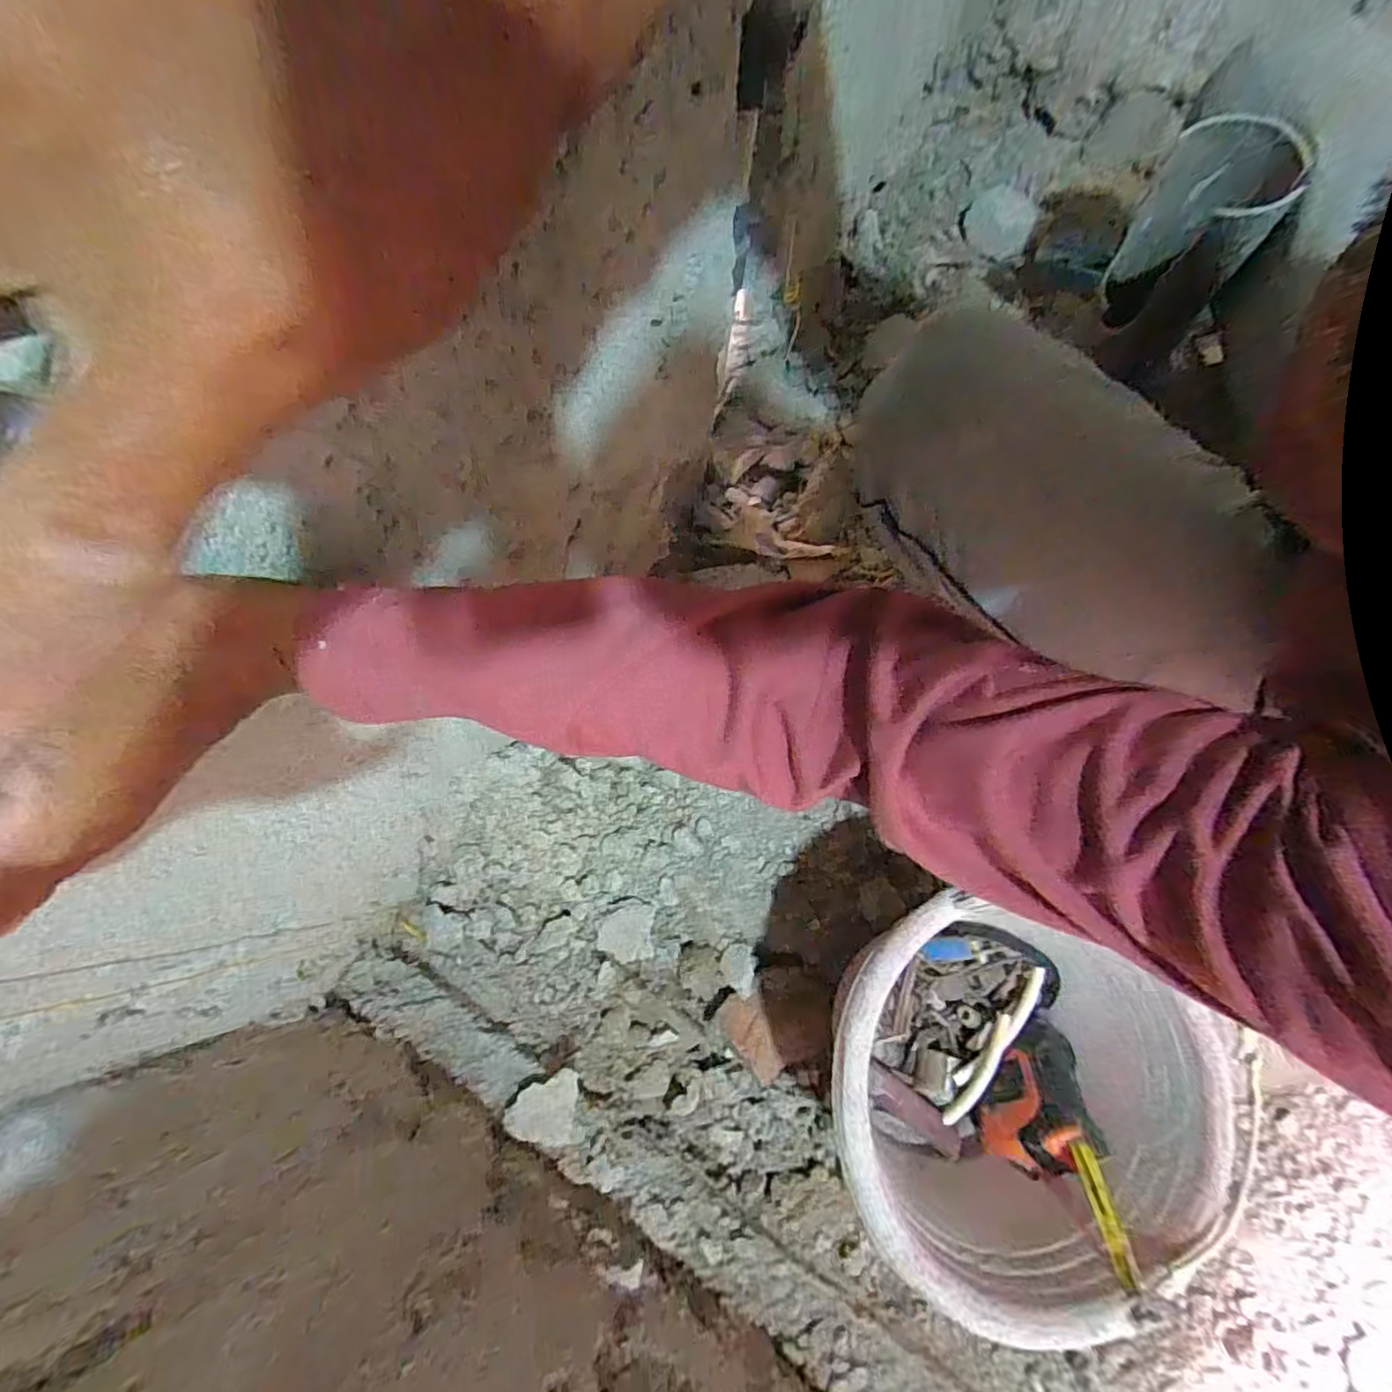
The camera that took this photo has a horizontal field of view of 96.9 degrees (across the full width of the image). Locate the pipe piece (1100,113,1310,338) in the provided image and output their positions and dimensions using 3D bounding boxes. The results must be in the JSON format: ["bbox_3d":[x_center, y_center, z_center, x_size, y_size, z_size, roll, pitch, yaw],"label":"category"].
[{"bbox_3d":[0.413,-0.384,0.525,0.093,0.140,0.079,37,78,11],"label":"pipe piece"}]

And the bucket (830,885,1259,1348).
[{"bbox_3d":[0.208,0.260,0.435,0.236,0.182,0.223,0,74,2],"label":"bucket"}]

